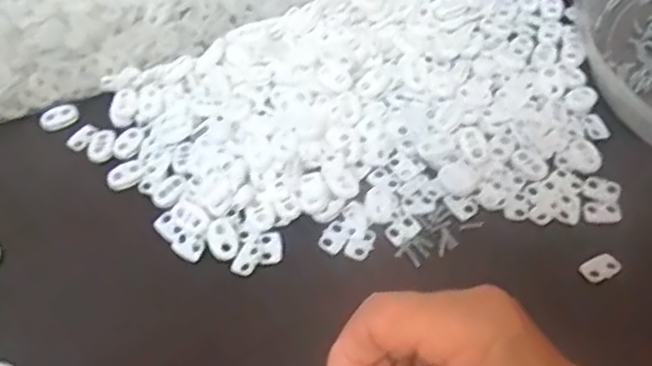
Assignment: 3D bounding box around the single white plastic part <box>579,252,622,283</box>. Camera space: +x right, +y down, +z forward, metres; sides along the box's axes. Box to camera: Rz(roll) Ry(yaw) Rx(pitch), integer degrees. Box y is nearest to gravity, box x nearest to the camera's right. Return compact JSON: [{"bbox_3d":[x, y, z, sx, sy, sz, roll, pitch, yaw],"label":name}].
[{"bbox_3d":[0.139,0.043,0.341,0.018,0.005,0.013,-26,56,-14],"label":"single white plastic part"}]

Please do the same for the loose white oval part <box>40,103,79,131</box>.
[{"bbox_3d":[-0.167,-0.042,0.424,0.024,0.004,0.016,-35,59,-20],"label":"loose white oval part"}]

